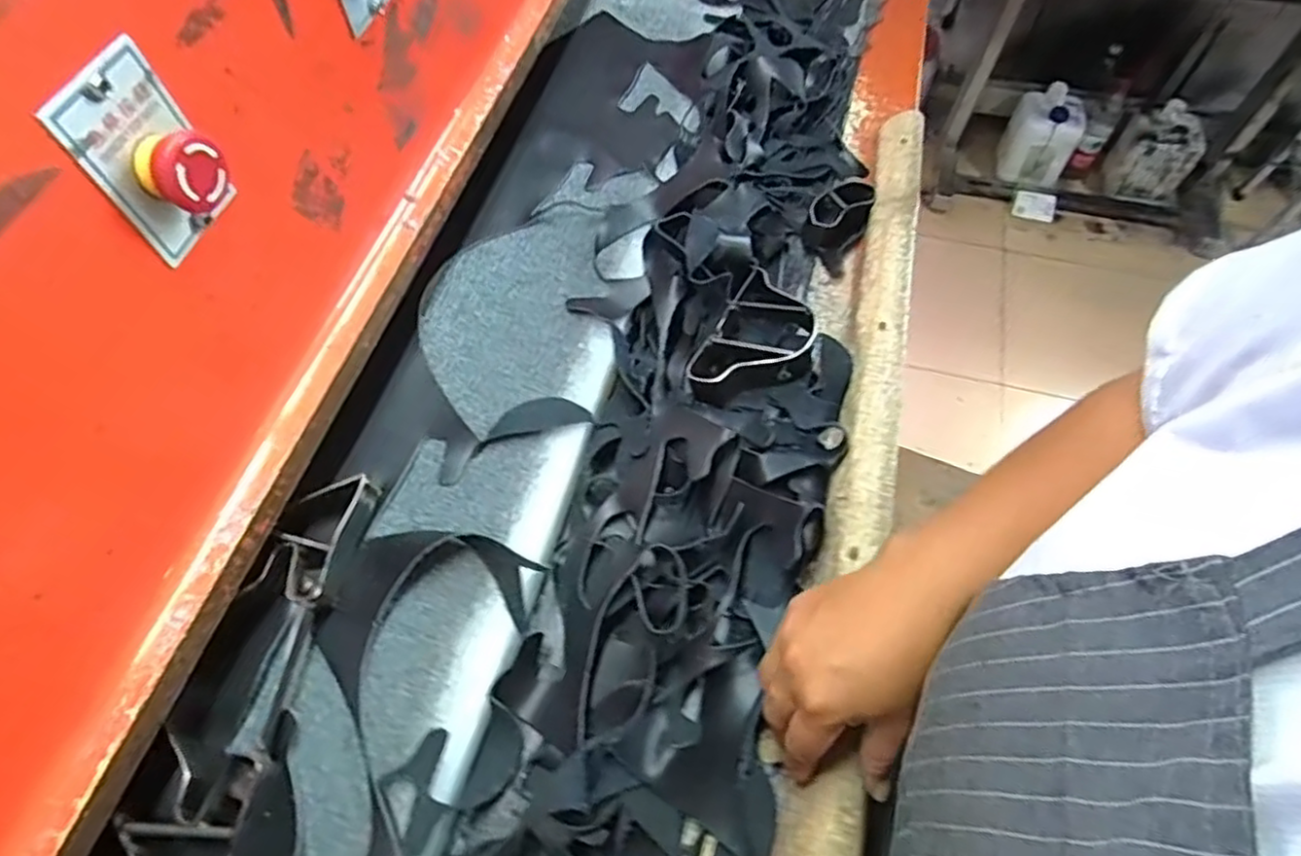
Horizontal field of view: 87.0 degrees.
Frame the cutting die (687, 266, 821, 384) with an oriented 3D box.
[{"bbox_3d":[0.093,-0.079,0.572,0.083,0.034,0.135,24,62,15],"label":"cutting die"}]

